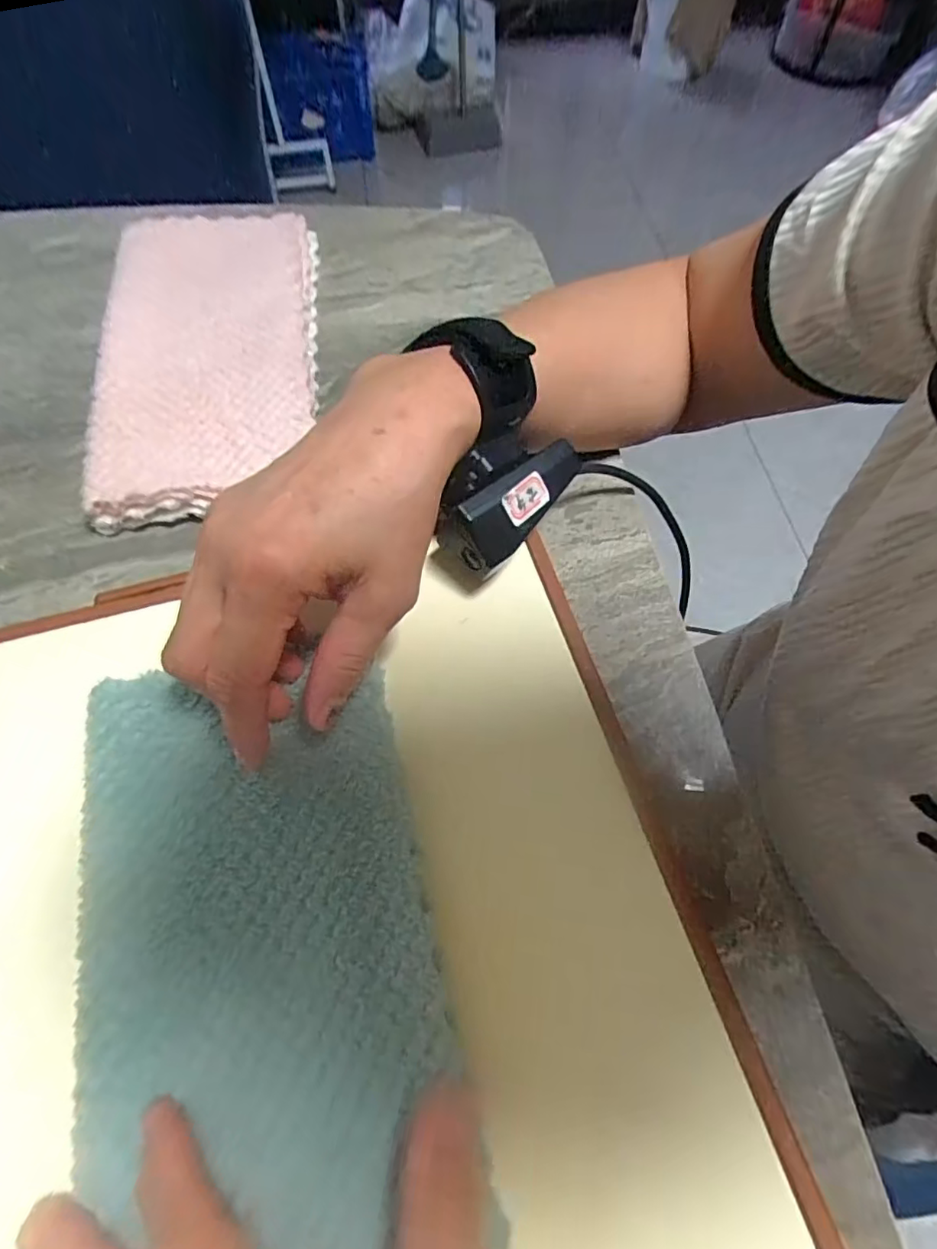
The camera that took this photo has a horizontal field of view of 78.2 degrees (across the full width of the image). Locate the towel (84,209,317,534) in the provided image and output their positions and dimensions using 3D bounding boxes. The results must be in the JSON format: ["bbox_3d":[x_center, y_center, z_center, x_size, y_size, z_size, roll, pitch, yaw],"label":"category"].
[{"bbox_3d":[-0.148,-0.166,0.340,0.110,0.029,0.237,-6,64,-2],"label":"towel"}]

